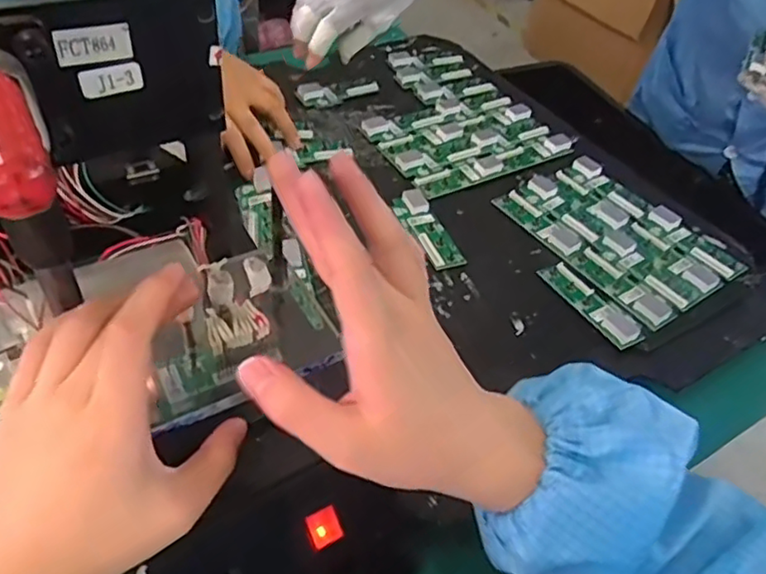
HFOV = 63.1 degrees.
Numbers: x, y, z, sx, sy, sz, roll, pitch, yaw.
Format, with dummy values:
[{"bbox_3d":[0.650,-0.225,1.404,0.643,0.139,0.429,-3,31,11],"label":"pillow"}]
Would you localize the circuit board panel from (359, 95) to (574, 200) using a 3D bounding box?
[{"bbox_3d":[0.095,-0.171,0.698,0.201,0.010,0.143,-22,54,-24],"label":"circuit board panel"}]

